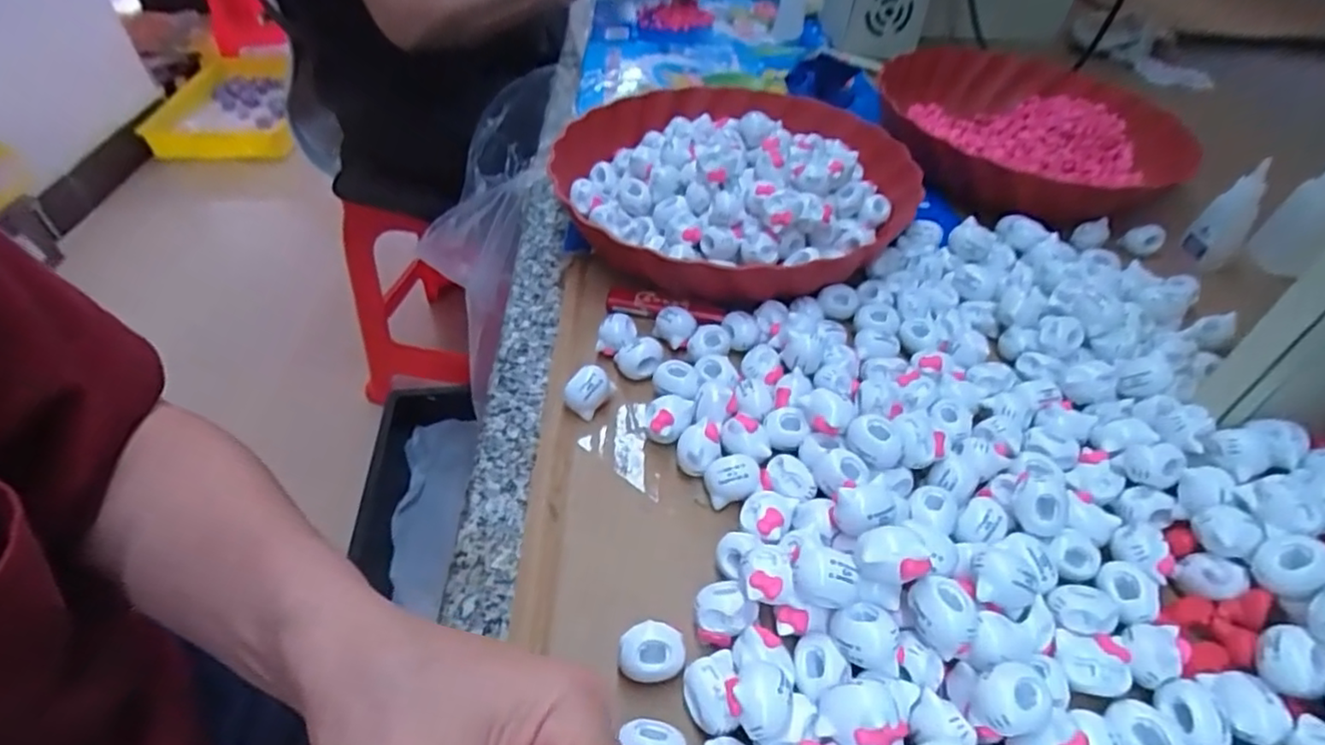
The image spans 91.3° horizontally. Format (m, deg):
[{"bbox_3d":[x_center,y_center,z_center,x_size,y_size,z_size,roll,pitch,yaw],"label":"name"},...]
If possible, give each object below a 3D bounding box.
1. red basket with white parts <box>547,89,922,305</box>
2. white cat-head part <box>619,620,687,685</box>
[{"bbox_3d":[0.044,-0.130,0.446,0.231,0.066,0.225,-3,45,3],"label":"red basket with white parts"},{"bbox_3d":[-0.004,0.107,0.247,0.024,0.015,0.018,3,46,9],"label":"white cat-head part"}]

